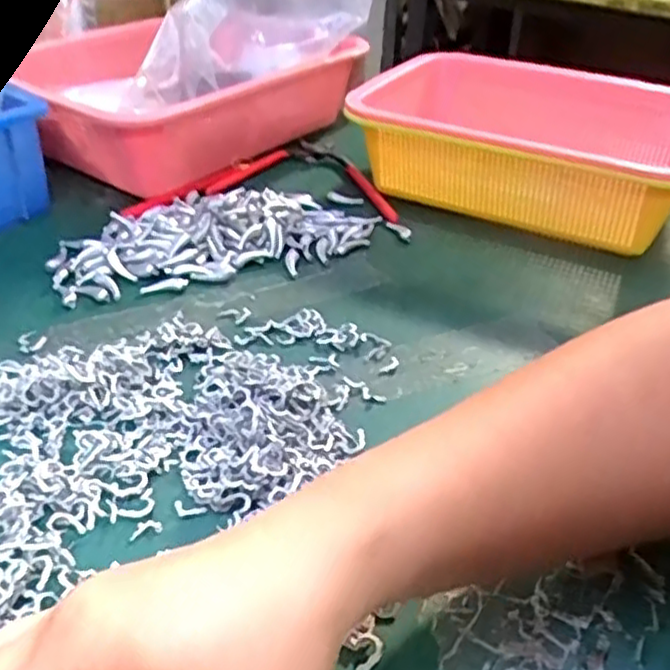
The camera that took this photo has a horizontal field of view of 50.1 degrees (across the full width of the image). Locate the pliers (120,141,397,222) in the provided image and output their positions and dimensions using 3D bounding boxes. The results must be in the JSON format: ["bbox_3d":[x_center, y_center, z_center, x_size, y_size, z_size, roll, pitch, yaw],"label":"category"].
[{"bbox_3d":[-0.065,-0.129,0.596,0.203,0.013,0.149,-3,36,-7],"label":"pliers"}]

